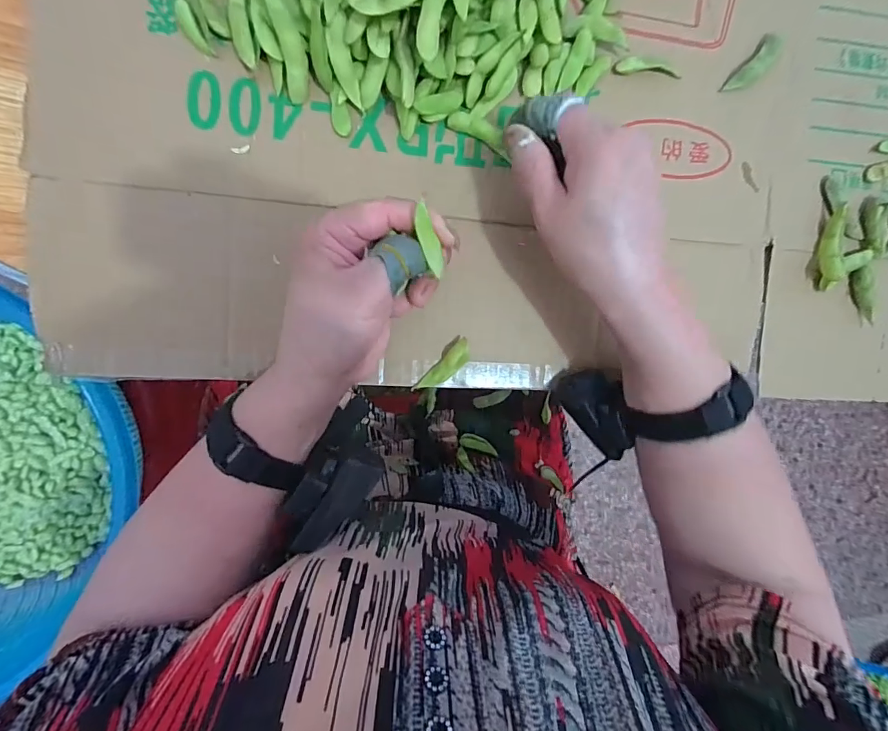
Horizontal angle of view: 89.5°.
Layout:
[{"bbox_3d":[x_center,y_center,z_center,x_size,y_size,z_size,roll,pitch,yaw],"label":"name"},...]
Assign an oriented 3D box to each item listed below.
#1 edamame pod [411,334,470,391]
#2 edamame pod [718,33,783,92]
[{"bbox_3d":[0.000,0.001,0.304,0.015,0.011,0.047,44,87,-9],"label":"edamame pod"},{"bbox_3d":[0.230,-0.221,0.332,0.019,0.012,0.053,43,87,-10],"label":"edamame pod"}]

